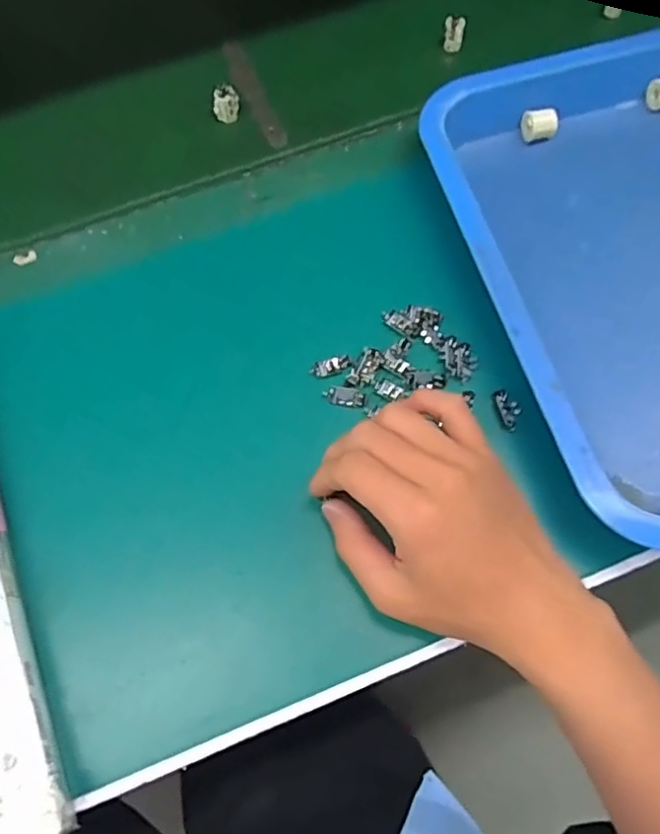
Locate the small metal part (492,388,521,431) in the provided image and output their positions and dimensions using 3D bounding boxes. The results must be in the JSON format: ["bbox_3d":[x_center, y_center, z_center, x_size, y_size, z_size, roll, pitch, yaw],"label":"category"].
[{"bbox_3d":[0.107,-0.005,0.374,0.012,0.006,0.025,-22,67,-8],"label":"small metal part"}]

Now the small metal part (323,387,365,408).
[{"bbox_3d":[0.009,-0.012,0.382,0.026,0.005,0.010,7,66,5],"label":"small metal part"}]

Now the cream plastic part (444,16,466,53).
[{"bbox_3d":[0.099,-0.304,0.496,0.015,0.024,0.012,10,66,6],"label":"cream plastic part"}]

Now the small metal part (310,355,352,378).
[{"bbox_3d":[0.000,-0.032,0.390,0.025,0.004,0.010,-13,66,-4],"label":"small metal part"}]

